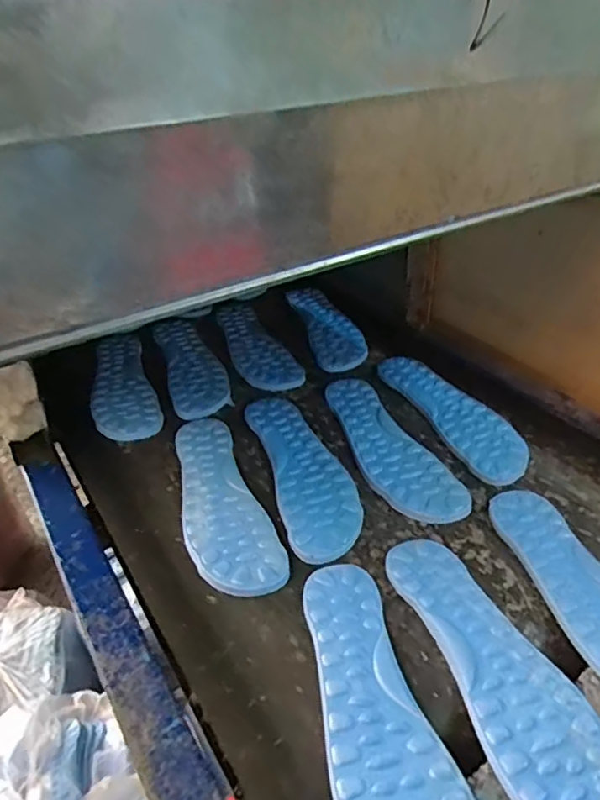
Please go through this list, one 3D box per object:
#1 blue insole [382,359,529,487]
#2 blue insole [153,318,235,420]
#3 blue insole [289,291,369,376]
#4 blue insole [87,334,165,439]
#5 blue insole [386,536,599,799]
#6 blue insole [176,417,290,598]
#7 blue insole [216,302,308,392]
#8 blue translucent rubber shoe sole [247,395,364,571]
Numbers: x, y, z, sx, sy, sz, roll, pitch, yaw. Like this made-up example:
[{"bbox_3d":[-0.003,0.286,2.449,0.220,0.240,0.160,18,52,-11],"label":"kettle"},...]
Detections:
[{"bbox_3d":[0.185,0.010,0.697,0.077,0.009,0.253,-16,38,-17],"label":"blue insole"},{"bbox_3d":[-0.156,-0.054,0.809,0.079,0.009,0.255,-13,37,-13],"label":"blue insole"},{"bbox_3d":[0.043,-0.116,0.883,0.080,0.016,0.244,-10,37,-9],"label":"blue insole"},{"bbox_3d":[-0.242,-0.021,0.762,0.080,0.024,0.231,-15,38,-16],"label":"blue insole"},{"bbox_3d":[0.147,0.197,0.425,0.078,0.007,0.250,-13,37,-12],"label":"blue insole"},{"bbox_3d":[-0.088,0.099,0.593,0.080,0.008,0.257,-15,38,-15],"label":"blue insole"},{"bbox_3d":[-0.075,-0.090,0.854,0.081,0.007,0.263,-16,38,-17],"label":"blue insole"},{"bbox_3d":[0.002,0.071,0.620,0.080,0.009,0.253,-12,37,-12],"label":"blue translucent rubber shoe sole"}]

